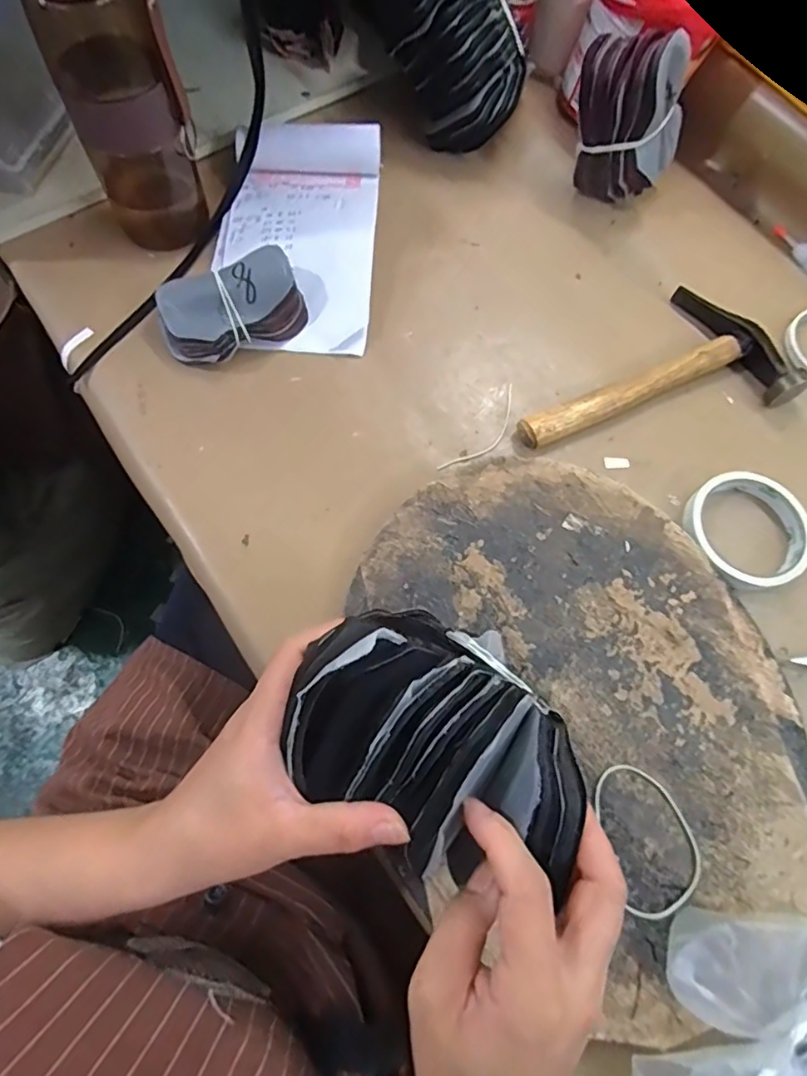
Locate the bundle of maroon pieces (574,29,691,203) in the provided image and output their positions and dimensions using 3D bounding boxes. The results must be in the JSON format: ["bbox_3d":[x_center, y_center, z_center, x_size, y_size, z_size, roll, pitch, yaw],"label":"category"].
[{"bbox_3d":[0.197,-0.365,0.496,0.100,0.124,0.063,21,70,5],"label":"bundle of maroon pieces"}]

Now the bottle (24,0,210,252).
[{"bbox_3d":[-0.205,-0.323,0.398,0.082,0.221,0.069,-26,73,-11],"label":"bottle"}]

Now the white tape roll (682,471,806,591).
[{"bbox_3d":[0.259,-0.006,0.421,0.083,0.028,0.090,1,70,-2],"label":"white tape roll"}]

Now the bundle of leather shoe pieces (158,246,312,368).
[{"bbox_3d":[-0.140,-0.187,0.452,0.113,0.038,0.077,-21,72,-10],"label":"bundle of leather shoe pieces"}]

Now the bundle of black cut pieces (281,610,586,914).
[{"bbox_3d":[0.020,0.092,0.254,0.135,0.050,0.098,31,71,8],"label":"bundle of black cut pieces"}]

